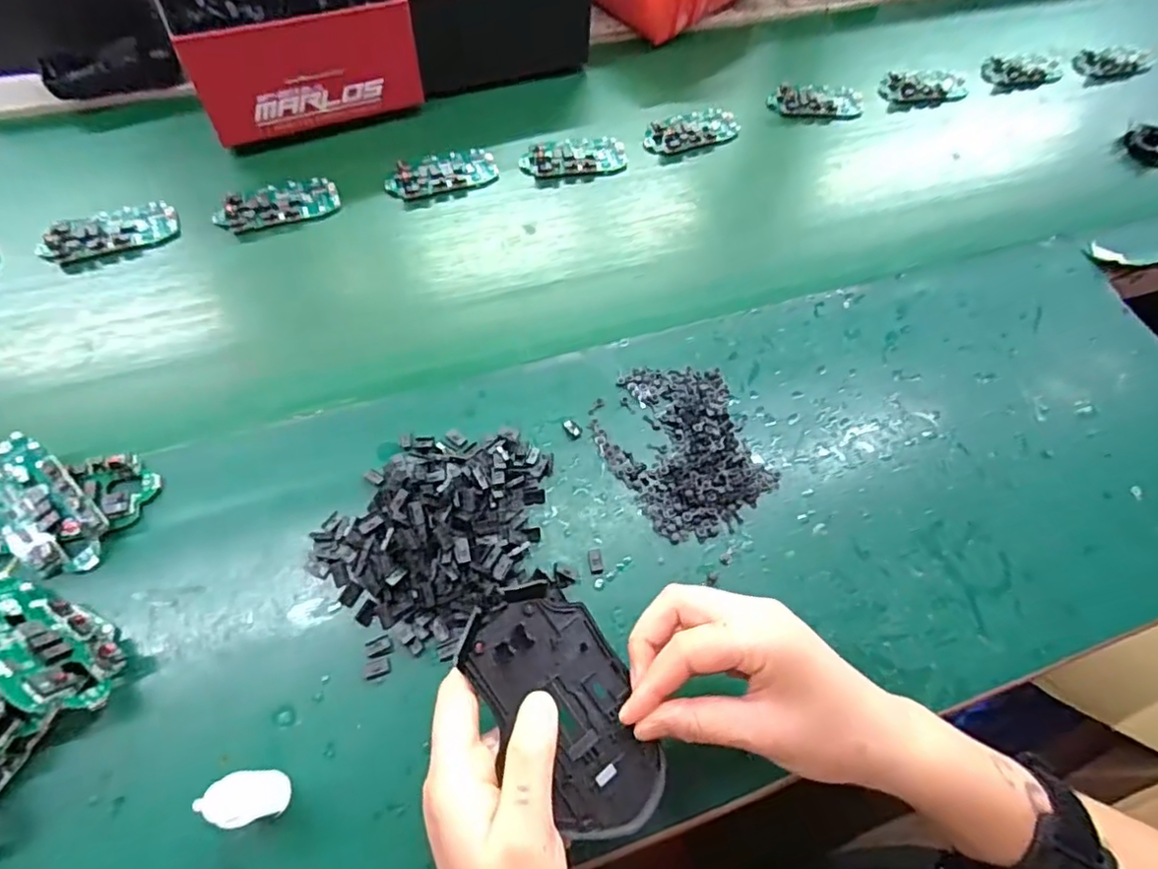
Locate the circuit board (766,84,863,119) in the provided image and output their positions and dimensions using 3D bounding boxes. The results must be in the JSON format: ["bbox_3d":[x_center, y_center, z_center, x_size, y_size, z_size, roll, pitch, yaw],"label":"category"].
[{"bbox_3d":[0.245,-0.343,0.635,0.094,0.016,0.032,1,60,-3],"label":"circuit board"}]

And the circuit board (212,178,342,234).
[{"bbox_3d":[-0.254,-0.196,0.516,0.096,0.013,0.049,-18,63,-14],"label":"circuit board"}]

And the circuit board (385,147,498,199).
[{"bbox_3d":[-0.120,-0.232,0.546,0.097,0.013,0.041,-25,65,-17],"label":"circuit board"}]

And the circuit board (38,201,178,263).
[{"bbox_3d":[-0.374,-0.163,0.491,0.094,0.014,0.042,-23,64,-16],"label":"circuit board"}]

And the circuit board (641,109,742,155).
[{"bbox_3d":[0.111,-0.296,0.600,0.099,0.012,0.046,-26,65,-17],"label":"circuit board"}]

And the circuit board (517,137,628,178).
[{"bbox_3d":[-0.005,-0.258,0.571,0.099,0.009,0.046,-14,62,-11],"label":"circuit board"}]

